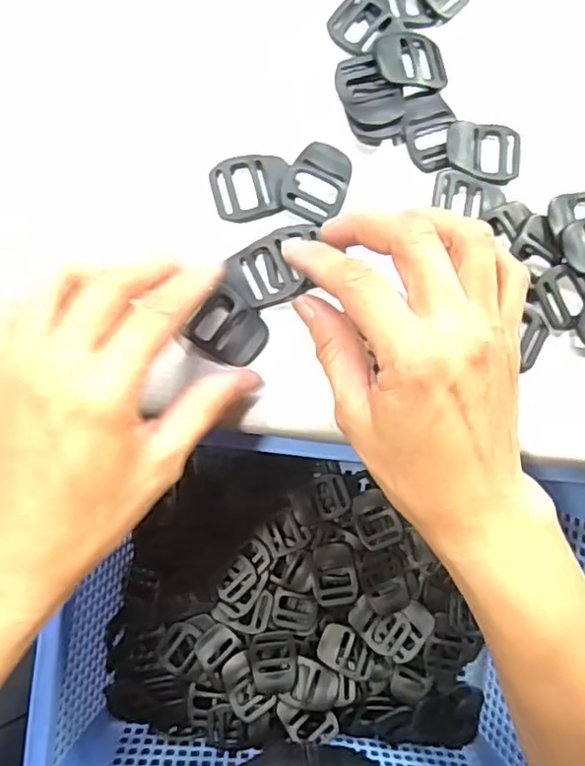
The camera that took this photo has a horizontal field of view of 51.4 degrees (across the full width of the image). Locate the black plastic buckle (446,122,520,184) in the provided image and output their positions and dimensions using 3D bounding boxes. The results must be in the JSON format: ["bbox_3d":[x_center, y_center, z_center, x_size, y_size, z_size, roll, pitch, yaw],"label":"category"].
[{"bbox_3d":[0.092,-0.111,0.291,0.036,0.004,0.028,1,84,-8],"label":"black plastic buckle"}]

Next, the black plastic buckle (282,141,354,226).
[{"bbox_3d":[0.012,-0.094,0.281,0.027,0.006,0.037,21,81,-5],"label":"black plastic buckle"}]

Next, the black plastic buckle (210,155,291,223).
[{"bbox_3d":[-0.019,-0.089,0.278,0.035,0.007,0.028,-9,85,-9],"label":"black plastic buckle"}]

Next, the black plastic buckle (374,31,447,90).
[{"bbox_3d":[0.058,-0.155,0.290,0.036,0.007,0.027,-1,84,-8],"label":"black plastic buckle"}]

